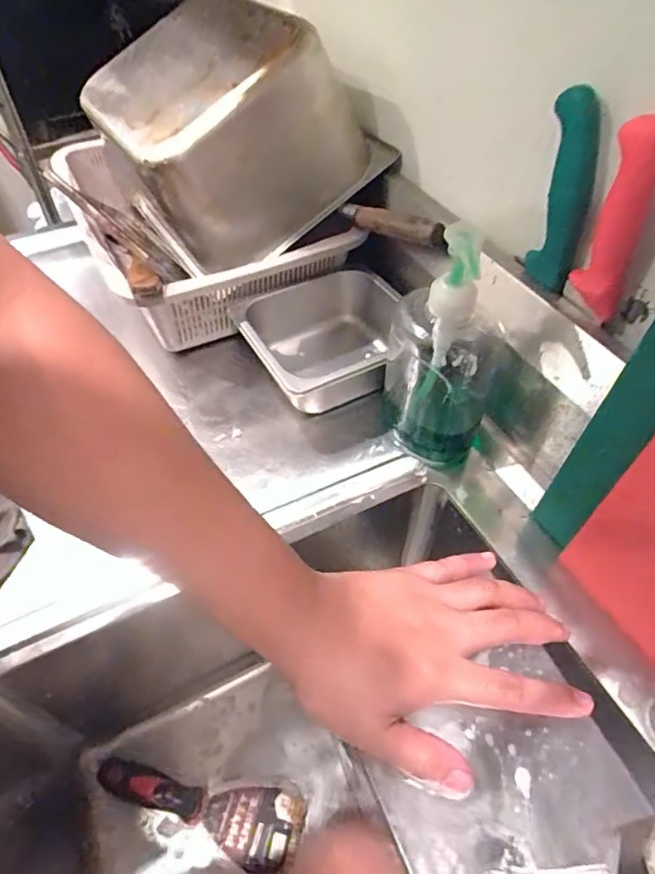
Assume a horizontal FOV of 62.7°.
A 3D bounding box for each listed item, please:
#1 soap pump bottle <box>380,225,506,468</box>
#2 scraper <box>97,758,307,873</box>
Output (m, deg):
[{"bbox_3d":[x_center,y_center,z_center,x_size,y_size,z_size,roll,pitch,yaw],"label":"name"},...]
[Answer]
[{"bbox_3d":[0.097,-0.070,0.452,0.100,0.205,0.073,16,52,13],"label":"soap pump bottle"},{"bbox_3d":[-0.124,0.356,0.511,0.197,0.024,0.068,9,51,8],"label":"scraper"}]

